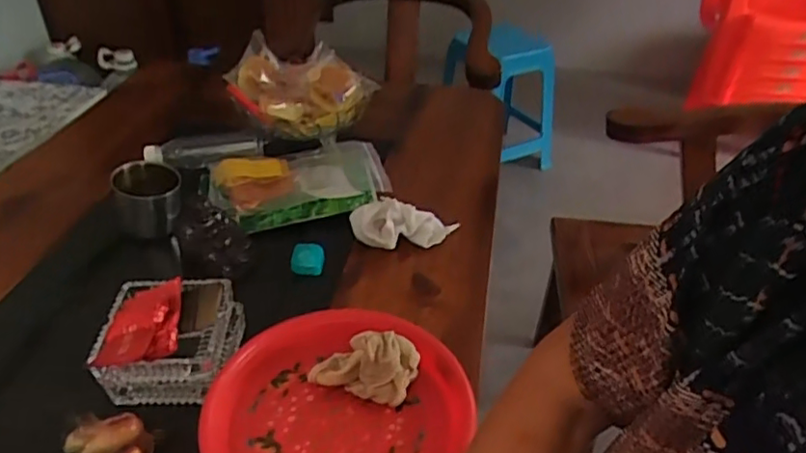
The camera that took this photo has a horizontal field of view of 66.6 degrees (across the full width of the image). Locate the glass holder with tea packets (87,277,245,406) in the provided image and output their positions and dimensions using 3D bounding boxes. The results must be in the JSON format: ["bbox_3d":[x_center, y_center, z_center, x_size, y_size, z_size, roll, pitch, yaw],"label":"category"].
[{"bbox_3d":[-0.245,0.117,0.645,0.128,0.061,0.129,-1,38,-1],"label":"glass holder with tea packets"}]

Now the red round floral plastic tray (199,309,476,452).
[{"bbox_3d":[-0.059,0.173,0.586,0.249,0.044,0.233,-10,39,-13],"label":"red round floral plastic tray"}]

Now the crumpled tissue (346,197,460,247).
[{"bbox_3d":[0.001,-0.005,0.819,0.142,0.045,0.064,2,38,2],"label":"crumpled tissue"}]

